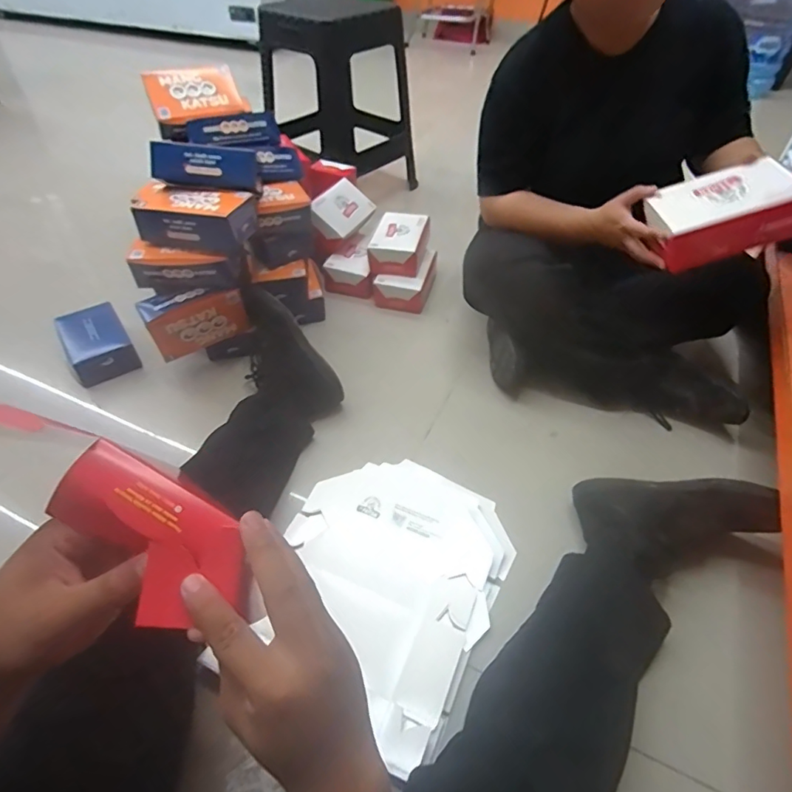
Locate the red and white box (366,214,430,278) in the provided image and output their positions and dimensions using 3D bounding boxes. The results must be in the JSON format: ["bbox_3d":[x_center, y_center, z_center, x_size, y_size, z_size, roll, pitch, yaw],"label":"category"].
[{"bbox_3d":[0.010,-0.354,1.137,0.120,0.064,0.171,8,48,7],"label":"red and white box"}]

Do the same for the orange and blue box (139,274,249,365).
[{"bbox_3d":[-0.372,-0.145,0.918,0.174,0.118,0.057,-28,53,-24],"label":"orange and blue box"}]

